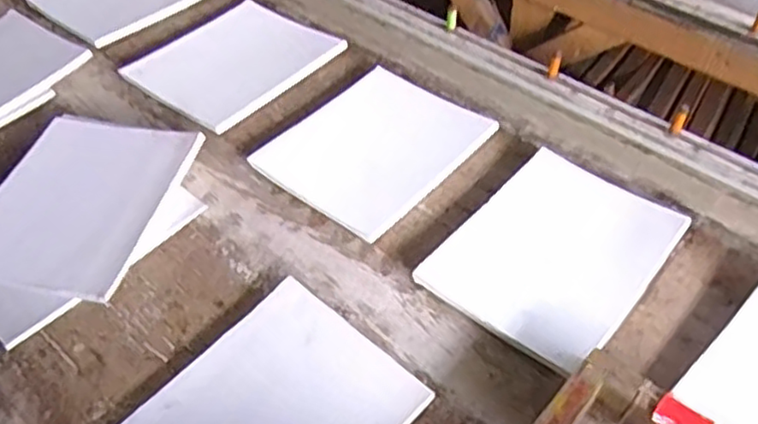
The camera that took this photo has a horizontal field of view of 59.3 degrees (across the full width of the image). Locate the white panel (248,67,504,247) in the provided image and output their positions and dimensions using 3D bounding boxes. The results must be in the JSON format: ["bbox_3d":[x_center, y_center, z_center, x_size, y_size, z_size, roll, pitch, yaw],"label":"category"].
[{"bbox_3d":[-0.006,-0.094,0.939,0.222,0.018,0.269,33,60,27],"label":"white panel"}]

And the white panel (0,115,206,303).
[{"bbox_3d":[-0.375,-0.015,0.829,0.217,0.020,0.272,12,50,8],"label":"white panel"}]

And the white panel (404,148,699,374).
[{"bbox_3d":[0.208,0.046,0.797,0.213,0.010,0.268,32,59,28],"label":"white panel"}]

